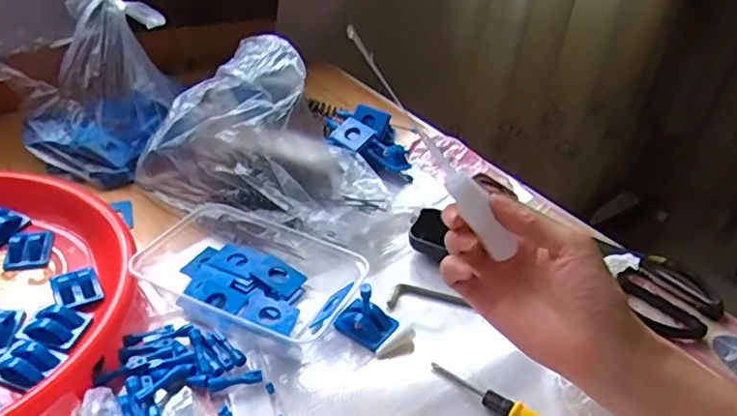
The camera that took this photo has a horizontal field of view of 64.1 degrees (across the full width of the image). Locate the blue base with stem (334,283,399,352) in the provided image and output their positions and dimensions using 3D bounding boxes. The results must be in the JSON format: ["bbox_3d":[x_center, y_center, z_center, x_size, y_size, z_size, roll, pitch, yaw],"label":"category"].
[{"bbox_3d":[-0.001,0.081,0.462,0.041,0.043,0.032,26,41,25],"label":"blue base with stem"}]

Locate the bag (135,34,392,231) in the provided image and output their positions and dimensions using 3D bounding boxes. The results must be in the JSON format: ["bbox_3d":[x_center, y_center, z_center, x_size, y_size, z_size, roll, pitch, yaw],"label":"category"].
[{"bbox_3d":[-0.088,-0.066,0.559,0.223,0.136,0.142,21,39,19],"label":"bag"}]

